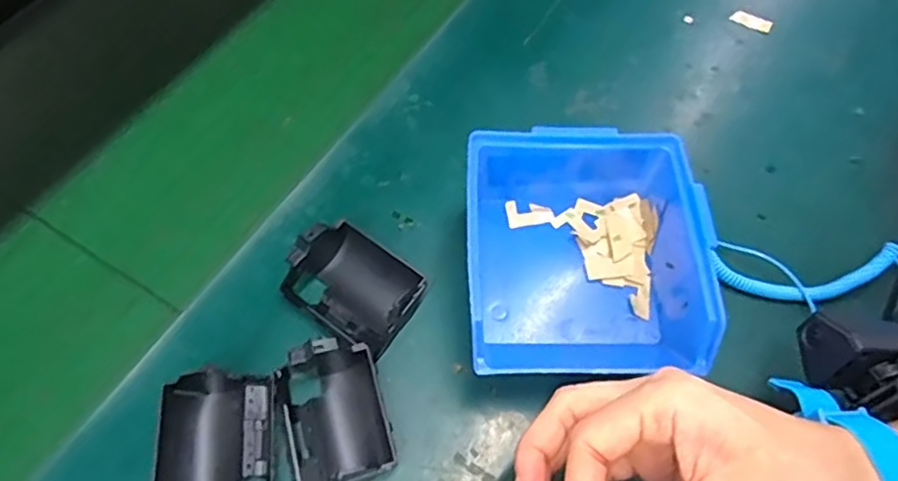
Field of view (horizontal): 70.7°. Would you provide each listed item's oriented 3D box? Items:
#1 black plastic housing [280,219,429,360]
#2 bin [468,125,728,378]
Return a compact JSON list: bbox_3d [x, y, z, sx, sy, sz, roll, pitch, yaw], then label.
[{"bbox_3d":[-0.053,0.025,0.358,0.073,0.040,0.053,33,65,16],"label":"black plastic housing"},{"bbox_3d":[0.073,0.011,0.356,0.121,0.067,0.133,-1,61,-2],"label":"bin"}]

